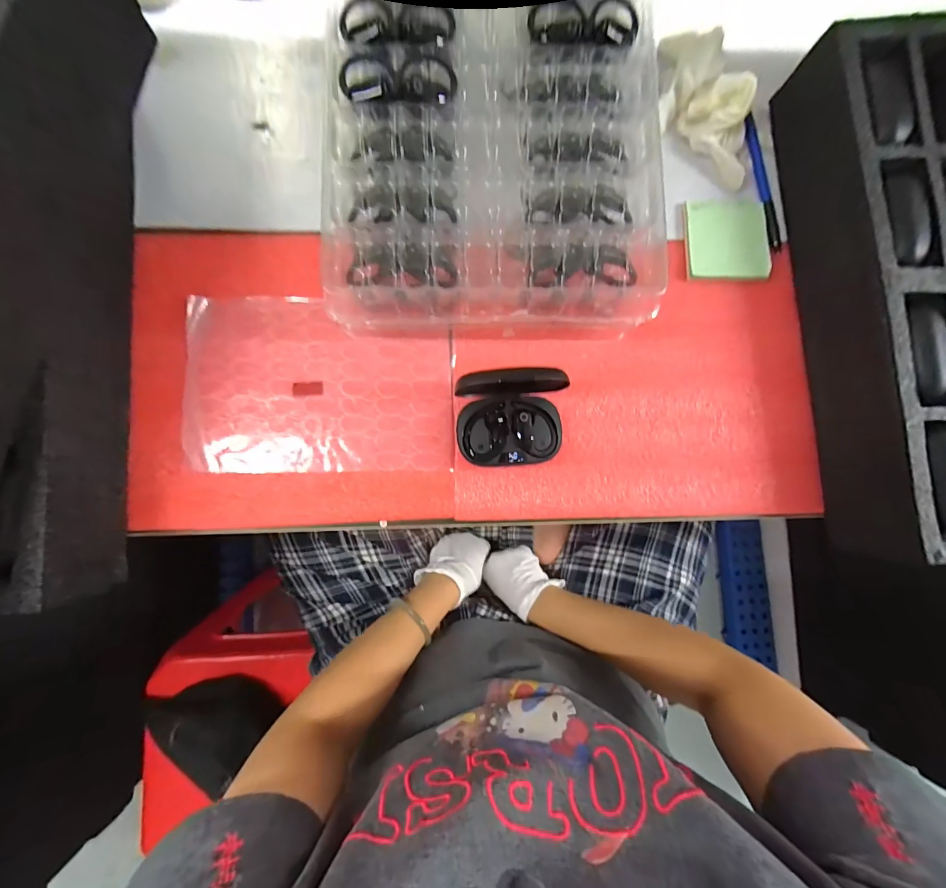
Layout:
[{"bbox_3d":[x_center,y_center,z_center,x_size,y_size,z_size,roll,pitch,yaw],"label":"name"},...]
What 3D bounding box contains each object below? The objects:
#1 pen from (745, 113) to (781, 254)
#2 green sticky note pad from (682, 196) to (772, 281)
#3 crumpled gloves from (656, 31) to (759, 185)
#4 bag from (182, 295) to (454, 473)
[{"bbox_3d":[0.279,-0.250,0.393,0.012,0.013,0.131,-12,86,-4],"label":"pen"},{"bbox_3d":[0.240,-0.194,0.386,0.079,0.007,0.081,1,85,-3],"label":"green sticky note pad"},{"bbox_3d":[0.213,-0.324,0.378,0.084,0.036,0.166,-8,86,-4],"label":"crumpled gloves"},{"bbox_3d":[-0.133,-0.052,0.360,0.226,0.004,0.152,0,85,-3],"label":"bag"}]

